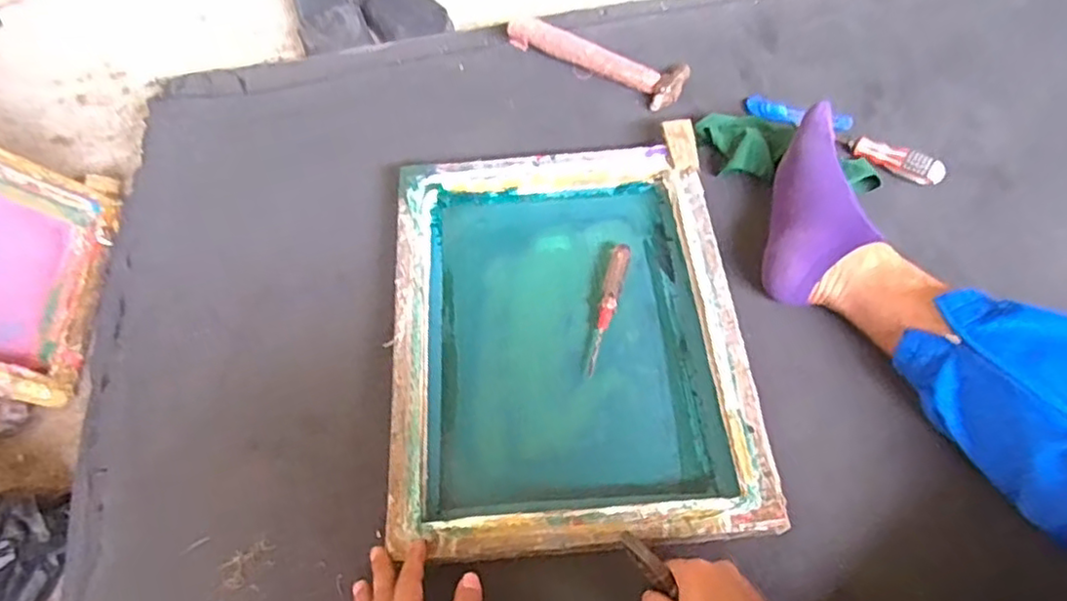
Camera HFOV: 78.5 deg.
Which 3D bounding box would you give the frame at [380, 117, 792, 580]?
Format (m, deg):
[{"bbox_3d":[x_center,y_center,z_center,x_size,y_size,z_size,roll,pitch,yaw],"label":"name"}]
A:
[{"bbox_3d":[0.033,0.031,0.700,0.355,0.061,0.452,-6,59,-1],"label":"frame"}]

